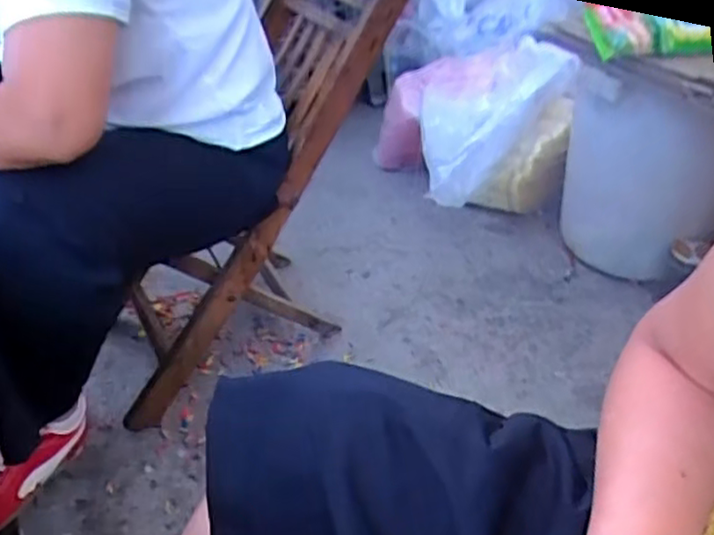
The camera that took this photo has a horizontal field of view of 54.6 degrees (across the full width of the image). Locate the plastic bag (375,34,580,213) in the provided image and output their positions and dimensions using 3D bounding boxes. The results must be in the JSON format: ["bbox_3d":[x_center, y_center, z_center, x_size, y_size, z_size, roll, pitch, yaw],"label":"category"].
[{"bbox_3d":[0.263,-0.342,1.611,0.318,0.311,0.391,-12,38,-12],"label":"plastic bag"}]

